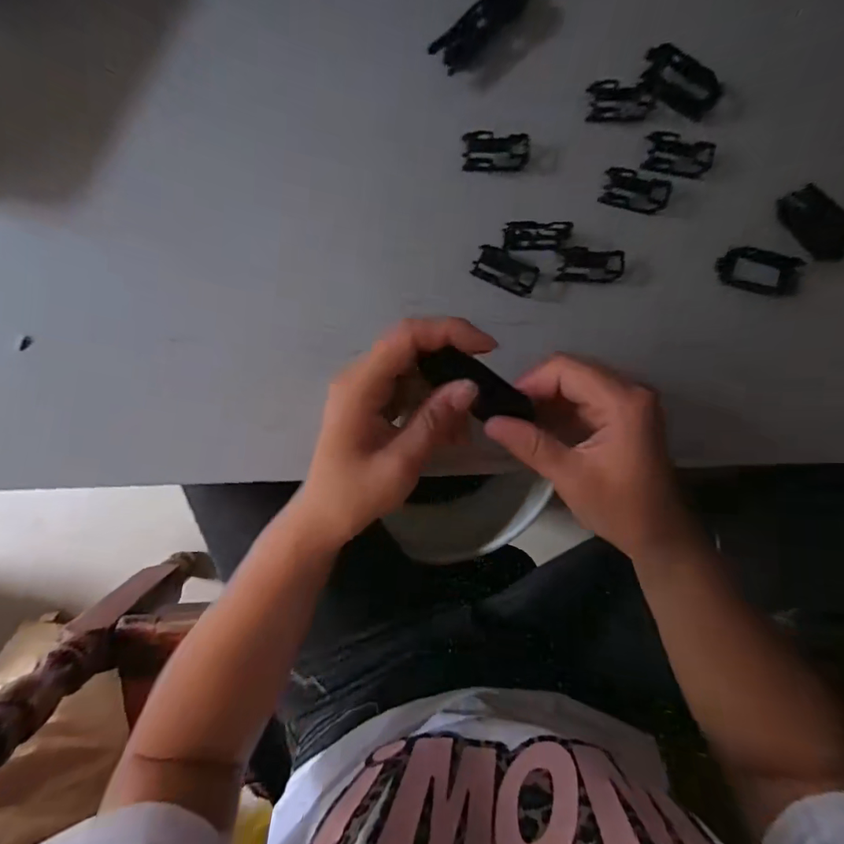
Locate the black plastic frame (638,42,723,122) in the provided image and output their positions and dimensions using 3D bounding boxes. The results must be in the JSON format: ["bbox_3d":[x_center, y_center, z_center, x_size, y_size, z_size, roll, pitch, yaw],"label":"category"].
[{"bbox_3d":[0.156,-0.206,0.280,0.048,0.007,0.026,33,92,-4],"label":"black plastic frame"}]

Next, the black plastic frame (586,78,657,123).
[{"bbox_3d":[0.122,-0.197,0.285,0.039,0.007,0.022,1,94,-2],"label":"black plastic frame"}]

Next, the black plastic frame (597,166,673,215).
[{"bbox_3d":[0.132,-0.143,0.286,0.040,0.012,0.020,16,93,-3],"label":"black plastic frame"}]

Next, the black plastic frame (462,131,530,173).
[{"bbox_3d":[0.045,-0.164,0.280,0.039,0.010,0.022,1,94,-2],"label":"black plastic frame"}]

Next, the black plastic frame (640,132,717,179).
[{"bbox_3d":[0.159,-0.165,0.285,0.039,0.012,0.024,9,94,-3],"label":"black plastic frame"}]

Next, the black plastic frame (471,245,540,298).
[{"bbox_3d":[0.053,-0.094,0.290,0.040,0.012,0.019,22,93,-4],"label":"black plastic frame"}]

